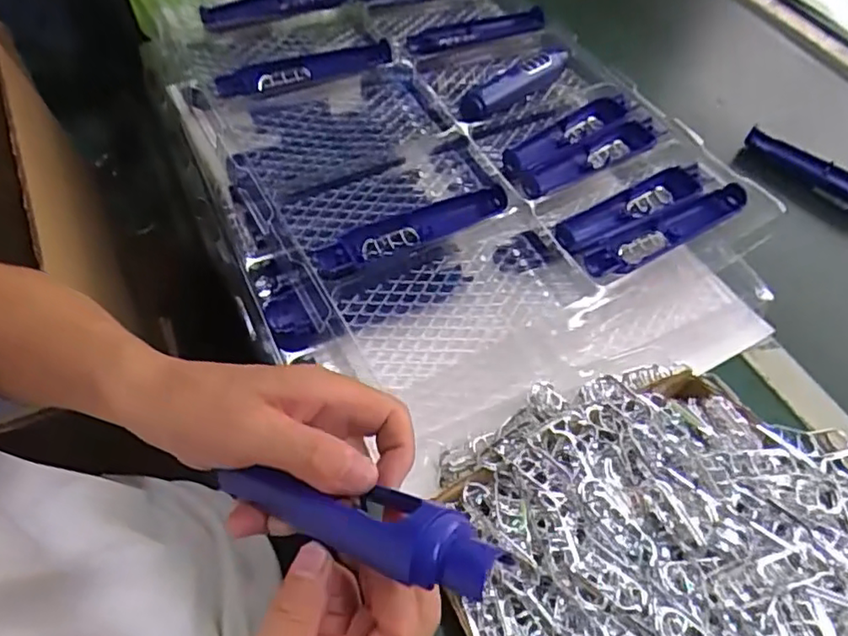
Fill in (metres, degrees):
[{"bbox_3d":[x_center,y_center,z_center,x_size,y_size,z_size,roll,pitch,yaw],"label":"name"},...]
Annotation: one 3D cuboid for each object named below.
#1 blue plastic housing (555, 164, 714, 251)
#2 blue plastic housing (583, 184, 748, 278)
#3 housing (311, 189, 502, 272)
[{"bbox_3d":[0.195,-0.106,0.575,0.161,0.020,0.034,-23,60,-19],"label":"blue plastic housing"},{"bbox_3d":[0.215,-0.077,0.549,0.170,0.023,0.031,-24,60,-19],"label":"blue plastic housing"},{"bbox_3d":[-0.008,-0.076,0.537,0.179,0.026,0.035,-24,60,-19],"label":"housing"}]

